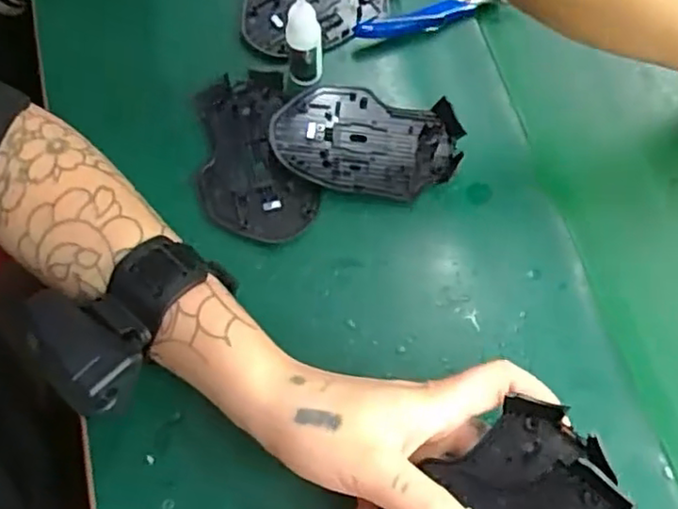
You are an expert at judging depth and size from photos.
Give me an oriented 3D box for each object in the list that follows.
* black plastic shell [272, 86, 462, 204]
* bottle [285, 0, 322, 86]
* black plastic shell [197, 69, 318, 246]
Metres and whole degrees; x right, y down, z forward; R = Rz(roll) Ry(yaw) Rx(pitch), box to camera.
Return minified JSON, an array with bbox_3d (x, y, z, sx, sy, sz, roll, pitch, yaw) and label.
[{"bbox_3d":[0.017,-0.071,0.413,0.116,0.019,0.074,7,67,2],"label":"black plastic shell"},{"bbox_3d":[-0.022,-0.134,0.402,0.022,0.068,0.020,1,67,-1],"label":"bottle"},{"bbox_3d":[-0.057,-0.060,0.411,0.067,0.011,0.115,-15,68,-8],"label":"black plastic shell"}]

